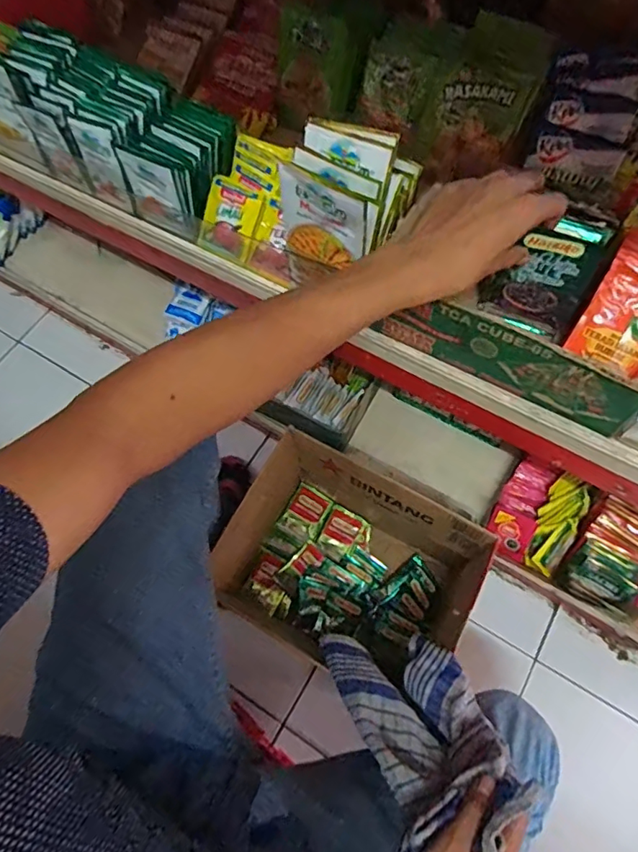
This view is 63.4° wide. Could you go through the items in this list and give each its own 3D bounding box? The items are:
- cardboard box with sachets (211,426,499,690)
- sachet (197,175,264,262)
[{"bbox_3d":[0.050,0.215,0.794,0.318,0.273,0.300,26,69,13],"label":"cardboard box with sachets"},{"bbox_3d":[-0.100,-0.226,0.568,0.064,0.014,0.074,30,112,17],"label":"sachet"}]

